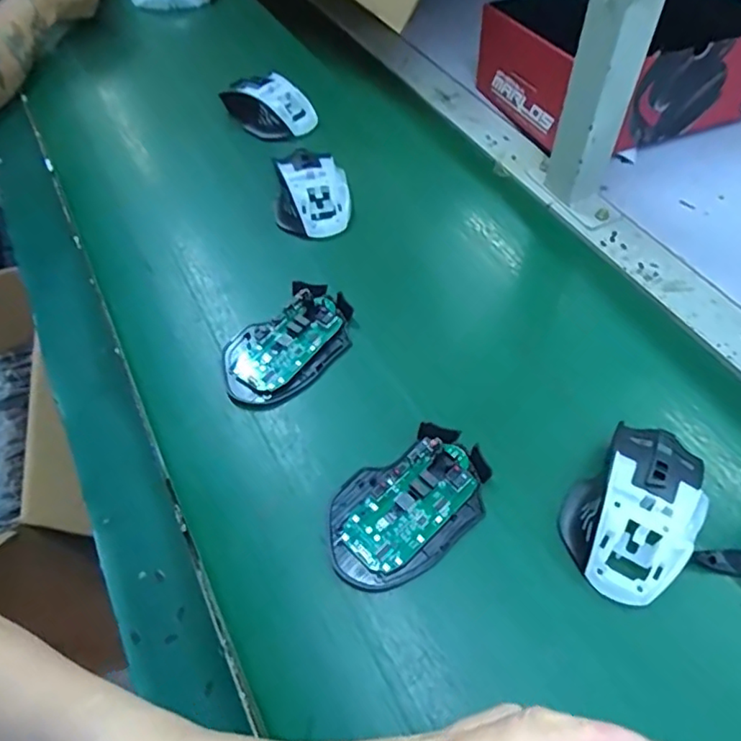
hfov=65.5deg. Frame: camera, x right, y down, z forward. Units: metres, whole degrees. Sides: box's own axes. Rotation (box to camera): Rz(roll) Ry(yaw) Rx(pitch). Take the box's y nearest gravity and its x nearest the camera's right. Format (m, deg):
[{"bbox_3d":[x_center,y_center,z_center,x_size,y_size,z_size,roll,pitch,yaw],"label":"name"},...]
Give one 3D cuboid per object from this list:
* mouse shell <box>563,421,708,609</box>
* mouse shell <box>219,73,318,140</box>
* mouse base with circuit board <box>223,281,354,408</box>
[{"bbox_3d":[0.166,0.082,0.353,0.070,0.038,0.110,36,63,23],"label":"mouse shell"},{"bbox_3d":[-0.107,-0.281,0.607,0.103,0.044,0.066,37,64,24],"label":"mouse shell"},{"bbox_3d":[-0.063,-0.021,0.441,0.111,0.021,0.071,-36,62,-21],"label":"mouse base with circuit board"}]

